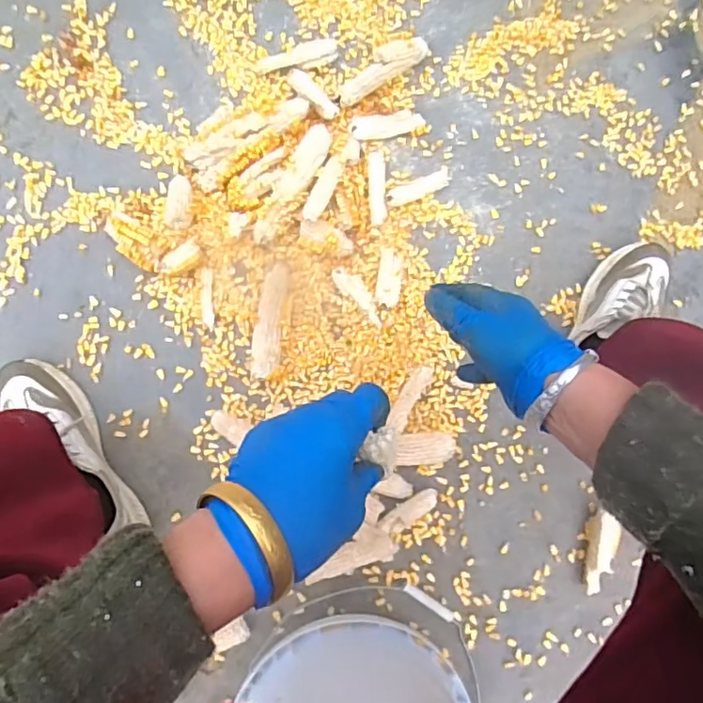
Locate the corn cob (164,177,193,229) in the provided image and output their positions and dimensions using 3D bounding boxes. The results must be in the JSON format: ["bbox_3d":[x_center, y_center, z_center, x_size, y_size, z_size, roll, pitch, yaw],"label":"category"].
[{"bbox_3d":[-0.215,-0.185,0.705,0.032,0.025,0.063,0,88,-6],"label":"corn cob"}]

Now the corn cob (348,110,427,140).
[{"bbox_3d":[0.047,-0.299,0.748,0.102,0.032,0.030,-13,89,-7],"label":"corn cob"}]

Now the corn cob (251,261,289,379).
[{"bbox_3d":[-0.102,-0.041,0.710,0.033,0.036,0.145,7,87,-6],"label":"corn cob"}]

